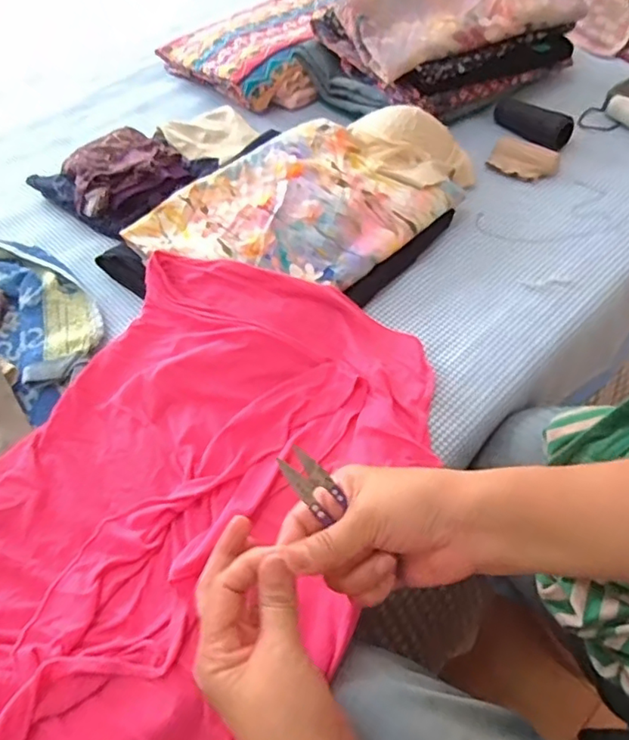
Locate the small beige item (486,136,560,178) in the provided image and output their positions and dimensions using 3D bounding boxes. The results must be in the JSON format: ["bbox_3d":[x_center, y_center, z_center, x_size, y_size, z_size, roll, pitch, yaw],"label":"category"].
[{"bbox_3d":[0.257,-0.259,0.696,0.075,0.022,0.054,30,60,26],"label":"small beige item"}]

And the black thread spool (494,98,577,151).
[{"bbox_3d":[0.281,-0.325,0.740,0.033,0.036,0.107,-38,58,-23],"label":"black thread spool"}]

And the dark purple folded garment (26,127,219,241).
[{"bbox_3d":[-0.229,-0.242,0.693,0.169,0.049,0.170,33,61,27],"label":"dark purple folded garment"}]

